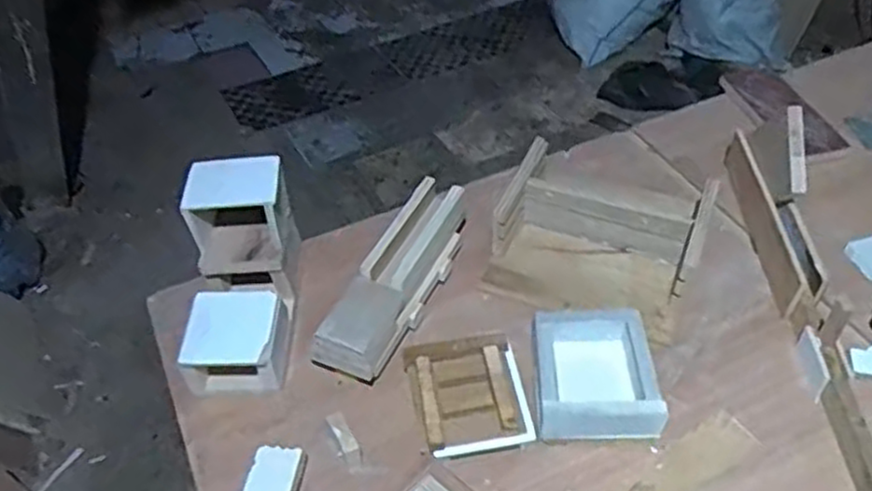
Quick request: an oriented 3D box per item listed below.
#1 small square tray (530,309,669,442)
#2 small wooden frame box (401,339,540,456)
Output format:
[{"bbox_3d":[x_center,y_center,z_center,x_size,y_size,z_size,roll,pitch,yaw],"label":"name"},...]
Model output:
[{"bbox_3d":[0.179,0.143,0.847,0.135,0.038,0.154,-1,47,2],"label":"small square tray"},{"bbox_3d":[0.037,0.165,0.840,0.126,0.038,0.139,-11,48,-7],"label":"small wooden frame box"}]

